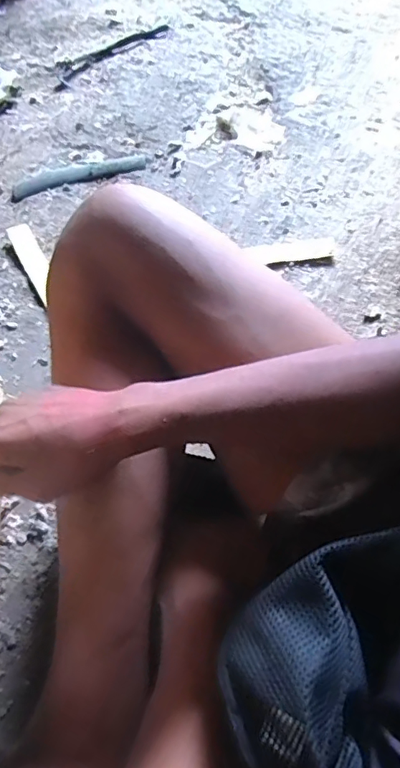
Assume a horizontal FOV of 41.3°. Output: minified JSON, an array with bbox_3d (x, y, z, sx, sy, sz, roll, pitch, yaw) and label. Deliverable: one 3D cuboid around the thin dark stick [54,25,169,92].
[{"bbox_3d":[-0.164,-0.590,0.946,0.236,0.012,0.050,-37,66,-16],"label":"thin dark stick"}]

